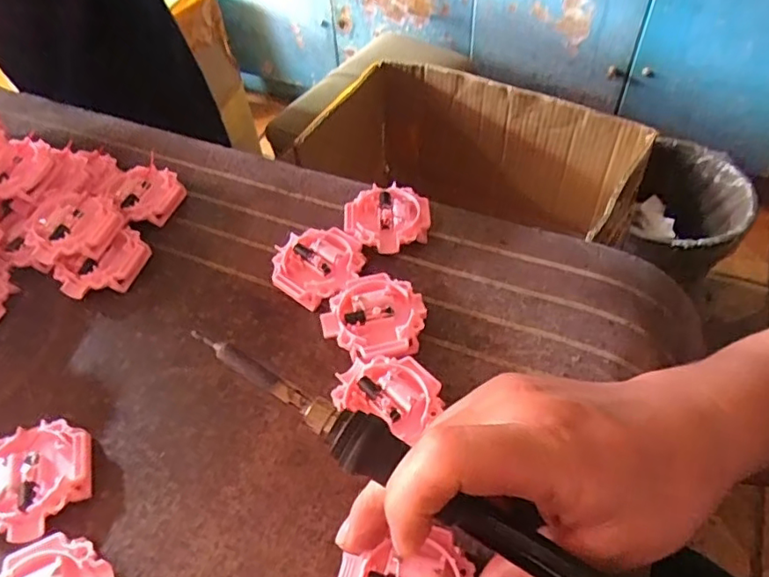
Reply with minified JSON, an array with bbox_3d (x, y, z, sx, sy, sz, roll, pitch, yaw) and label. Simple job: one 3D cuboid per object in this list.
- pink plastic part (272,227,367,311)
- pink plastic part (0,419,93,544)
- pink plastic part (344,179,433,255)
[{"bbox_3d":[-0.040,-0.013,0.347,0.049,0.018,0.050,-2,51,3],"label":"pink plastic part"},{"bbox_3d":[-0.164,0.088,0.272,0.050,0.012,0.052,-2,51,3],"label":"pink plastic part"},{"bbox_3d":[0.002,-0.043,0.364,0.051,0.013,0.051,-2,51,3],"label":"pink plastic part"}]

